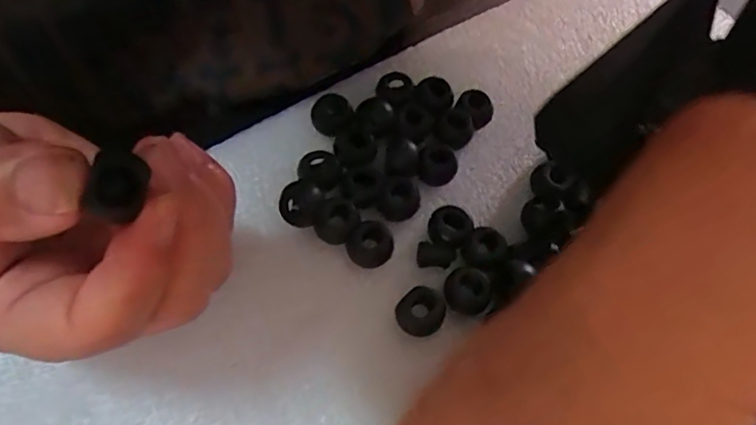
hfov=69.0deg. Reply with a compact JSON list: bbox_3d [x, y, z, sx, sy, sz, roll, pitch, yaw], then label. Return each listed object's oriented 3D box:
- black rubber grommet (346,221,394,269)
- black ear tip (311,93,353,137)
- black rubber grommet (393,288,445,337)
[{"bbox_3d":[-0.003,0.013,0.213,0.017,0.013,0.014,13,65,3],"label":"black rubber grommet"},{"bbox_3d":[-0.020,-0.040,0.240,0.017,0.012,0.018,0,63,-6],"label":"black ear tip"},{"bbox_3d":[0.016,0.038,0.205,0.017,0.012,0.017,2,63,-5],"label":"black rubber grommet"}]

